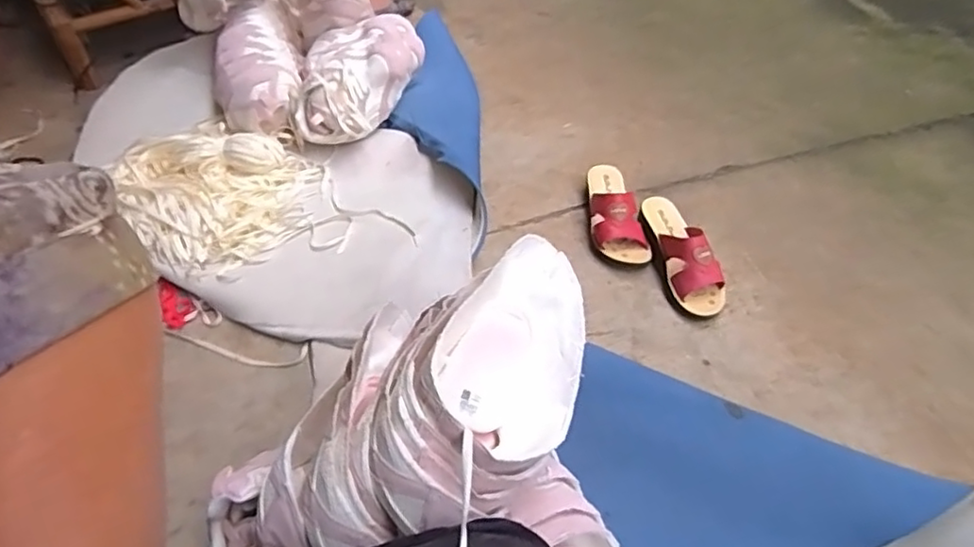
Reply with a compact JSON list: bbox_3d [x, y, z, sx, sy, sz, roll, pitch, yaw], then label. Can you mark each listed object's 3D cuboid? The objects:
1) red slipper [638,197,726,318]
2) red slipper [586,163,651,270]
[{"bbox_3d":[0.308,-0.036,0.996,0.078,0.080,0.219,-13,52,-11],"label":"red slipper"},{"bbox_3d":[0.223,-0.111,1.060,0.096,0.075,0.206,3,51,2],"label":"red slipper"}]

